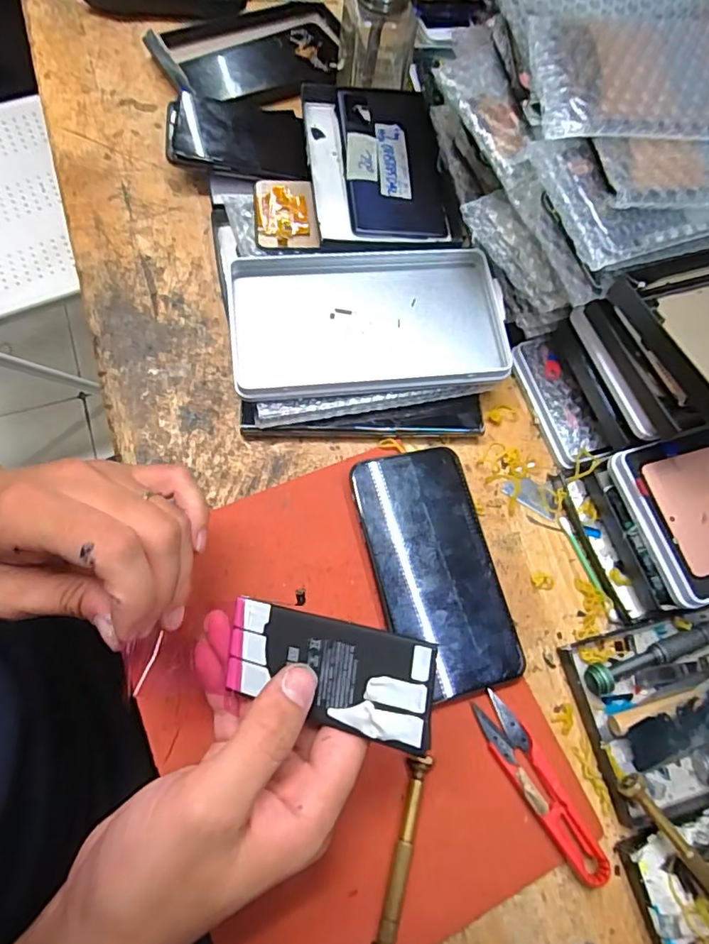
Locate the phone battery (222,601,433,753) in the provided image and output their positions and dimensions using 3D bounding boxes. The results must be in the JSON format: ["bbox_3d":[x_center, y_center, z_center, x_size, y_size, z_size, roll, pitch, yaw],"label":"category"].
[{"bbox_3d":[-0.013,0.086,0.237,0.099,0.004,0.042,5,84,28],"label":"phone battery"}]

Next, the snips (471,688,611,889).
[{"bbox_3d":[0.101,0.172,0.296,0.023,0.007,0.101,-29,75,-16],"label":"snips"}]

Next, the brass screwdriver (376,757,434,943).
[{"bbox_3d":[0.021,0.202,0.274,0.011,0.008,0.109,17,68,1],"label":"brass screwdriver"}]

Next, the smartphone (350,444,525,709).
[{"bbox_3d":[0.049,0.057,0.331,0.071,0.007,0.146,-14,72,-7],"label":"smartphone"}]

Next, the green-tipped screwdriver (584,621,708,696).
[{"bbox_3d":[0.184,0.110,0.325,0.096,0.015,0.017,-15,71,-11],"label":"green-tipped screwdriver"}]

